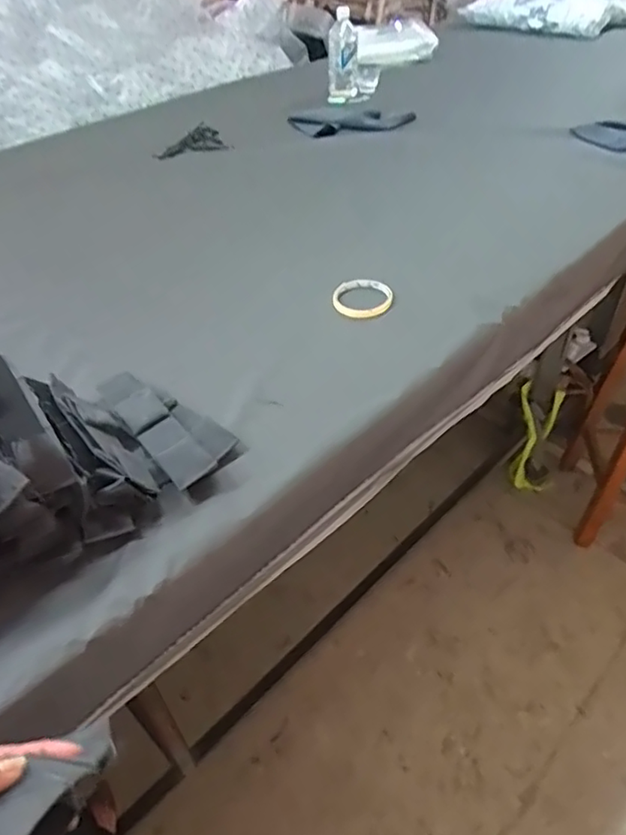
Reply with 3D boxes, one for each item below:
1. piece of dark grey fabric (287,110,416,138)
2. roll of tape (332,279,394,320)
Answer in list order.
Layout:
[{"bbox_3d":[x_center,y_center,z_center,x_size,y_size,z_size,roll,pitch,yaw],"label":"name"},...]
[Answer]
[{"bbox_3d":[0.093,-0.720,1.457,0.290,0.038,0.077,-10,43,-7],"label":"piece of dark grey fabric"},{"bbox_3d":[0.074,-0.179,0.889,0.088,0.024,0.093,-2,43,2],"label":"roll of tape"}]

